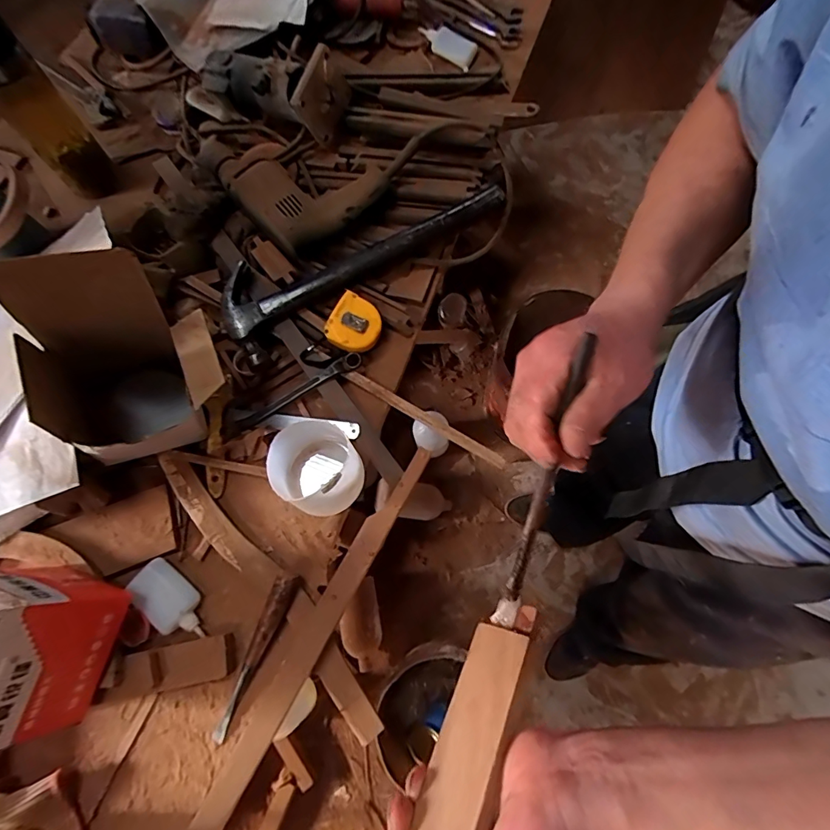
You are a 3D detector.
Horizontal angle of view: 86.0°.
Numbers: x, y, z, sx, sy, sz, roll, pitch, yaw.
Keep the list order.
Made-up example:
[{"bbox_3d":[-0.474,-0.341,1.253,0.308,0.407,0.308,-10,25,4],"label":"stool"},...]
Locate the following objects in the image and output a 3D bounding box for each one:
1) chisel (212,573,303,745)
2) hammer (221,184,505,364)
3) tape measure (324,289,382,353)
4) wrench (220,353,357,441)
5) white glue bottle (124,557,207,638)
[{"bbox_3d":[-0.169,0.250,0.465,0.029,0.034,0.170,20,73,8],"label":"chisel"},{"bbox_3d":[-0.075,-0.227,0.607,0.409,0.032,0.120,-35,74,-10],"label":"hammer"},{"bbox_3d":[-0.076,-0.116,0.576,0.062,0.031,0.066,26,74,10],"label":"tape measure"},{"bbox_3d":[-0.158,-0.028,0.565,0.196,0.012,0.025,-32,73,-9],"label":"wrench"},{"bbox_3d":[-0.269,0.205,0.487,0.094,0.027,0.049,37,76,13],"label":"white glue bottle"}]

